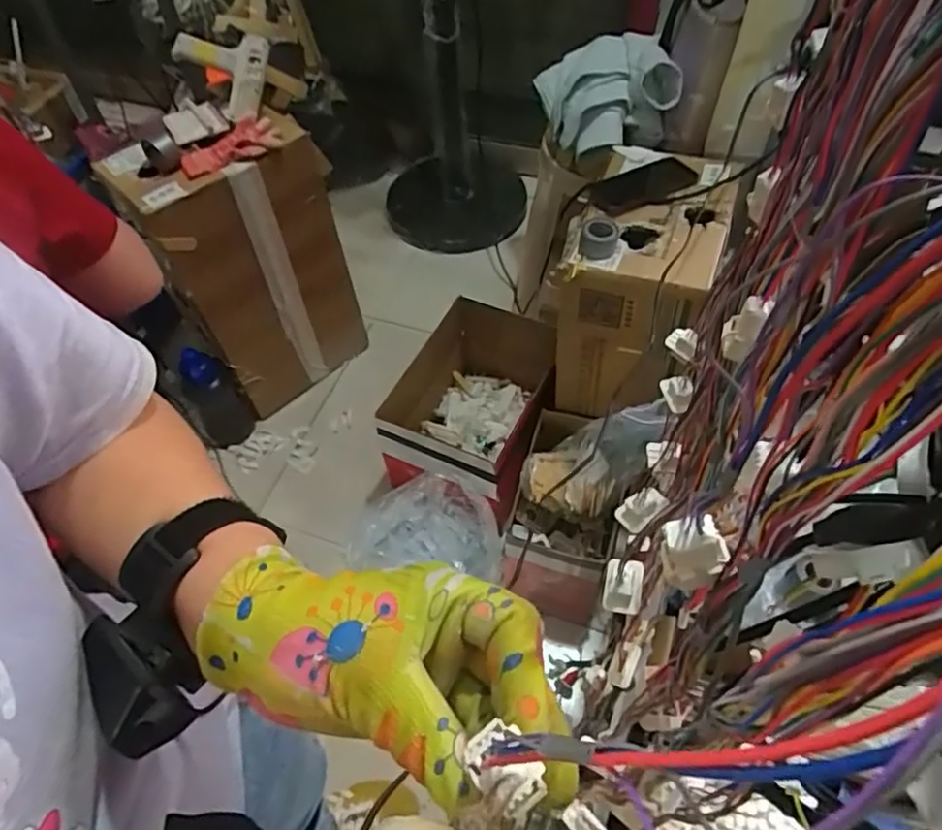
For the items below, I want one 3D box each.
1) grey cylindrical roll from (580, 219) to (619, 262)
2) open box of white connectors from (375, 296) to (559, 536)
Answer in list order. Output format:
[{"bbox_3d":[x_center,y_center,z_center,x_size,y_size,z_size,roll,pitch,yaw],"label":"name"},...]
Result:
[{"bbox_3d":[0.186,-0.258,0.934,0.054,0.042,0.063,9,56,10],"label":"grey cylindrical roll"},{"bbox_3d":[0.015,-0.014,1.321,0.293,0.225,0.350,20,58,17],"label":"open box of white connectors"}]

